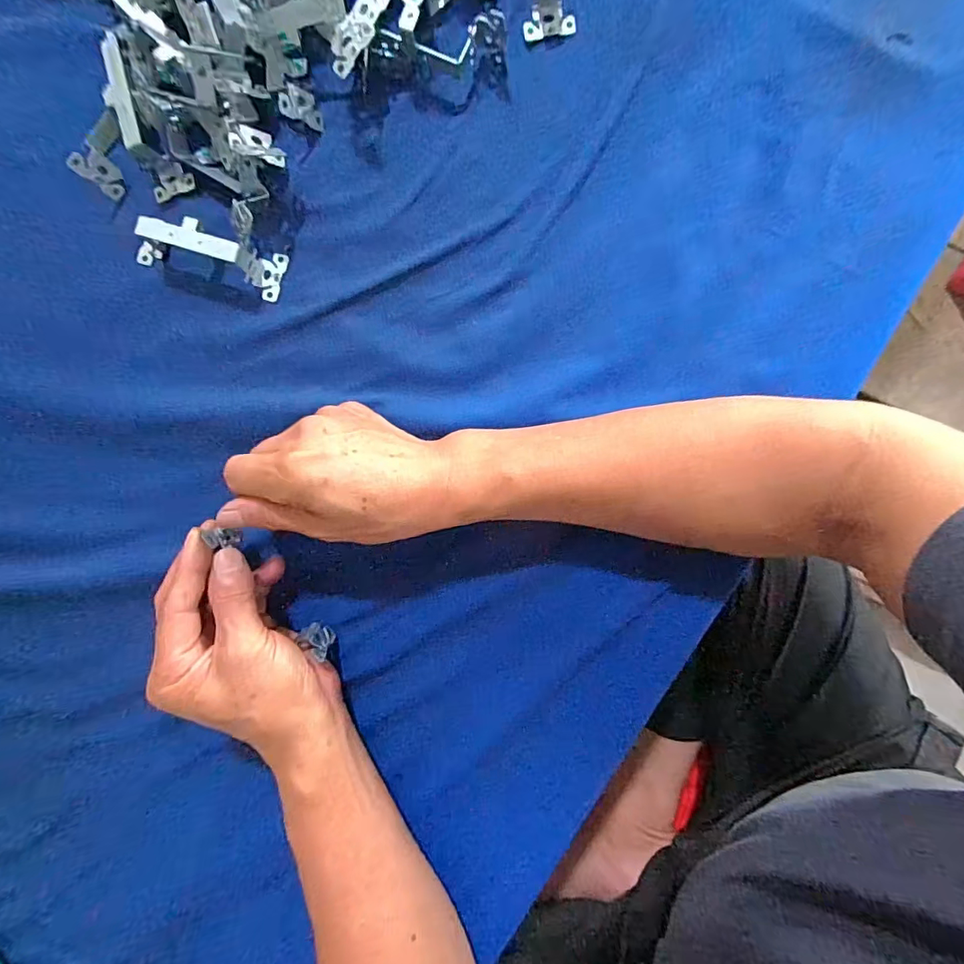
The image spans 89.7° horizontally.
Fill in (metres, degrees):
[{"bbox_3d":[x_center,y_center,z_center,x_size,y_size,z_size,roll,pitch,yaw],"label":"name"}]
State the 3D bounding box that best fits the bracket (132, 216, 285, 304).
[{"bbox_3d":[-0.187,-0.152,0.320,0.101,0.029,0.031,16,94,4],"label":"bracket"}]

